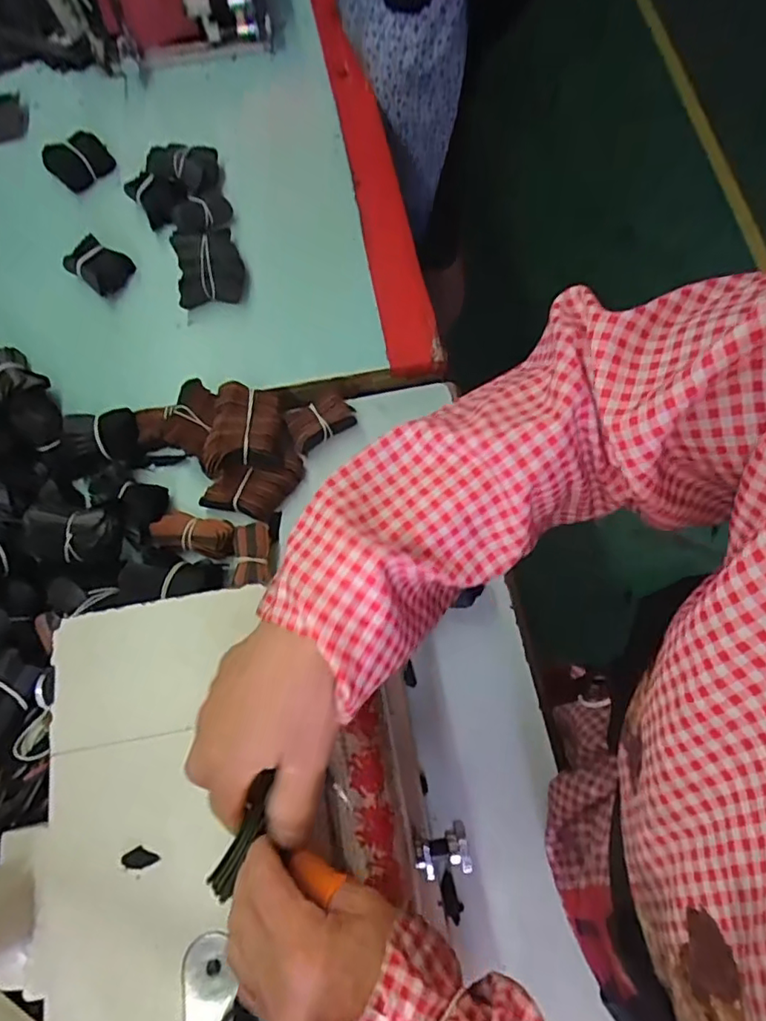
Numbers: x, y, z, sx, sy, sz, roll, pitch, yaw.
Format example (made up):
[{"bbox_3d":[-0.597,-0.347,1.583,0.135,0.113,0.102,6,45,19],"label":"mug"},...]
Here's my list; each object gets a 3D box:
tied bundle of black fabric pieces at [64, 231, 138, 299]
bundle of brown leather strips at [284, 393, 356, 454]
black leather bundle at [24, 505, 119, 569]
[{"bbox_3d":[-0.321,-0.281,0.657,0.062,0.025,0.054,37,74,12],"label":"tied bundle of black fabric pieces"},{"bbox_3d":[-0.063,-0.095,0.598,0.070,0.023,0.046,-24,72,-8],"label":"bundle of brown leather strips"},{"bbox_3d":[-0.272,0.022,0.516,0.075,0.051,0.049,4,70,2],"label":"black leather bundle"}]

